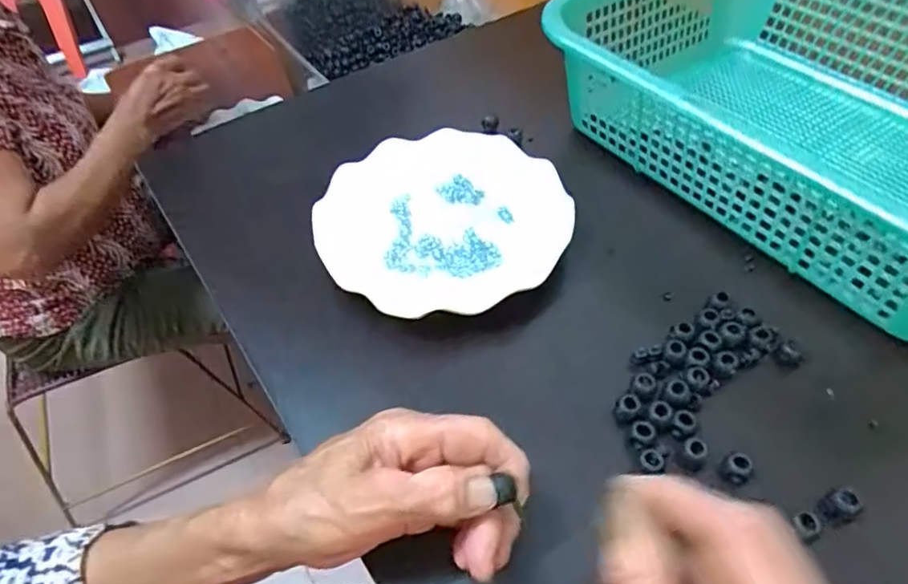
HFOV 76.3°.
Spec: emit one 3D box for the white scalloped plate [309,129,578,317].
[{"bbox_3d":[-0.008,-0.057,0.439,0.181,0.028,0.158,-5,52,0],"label":"white scalloped plate"}]

